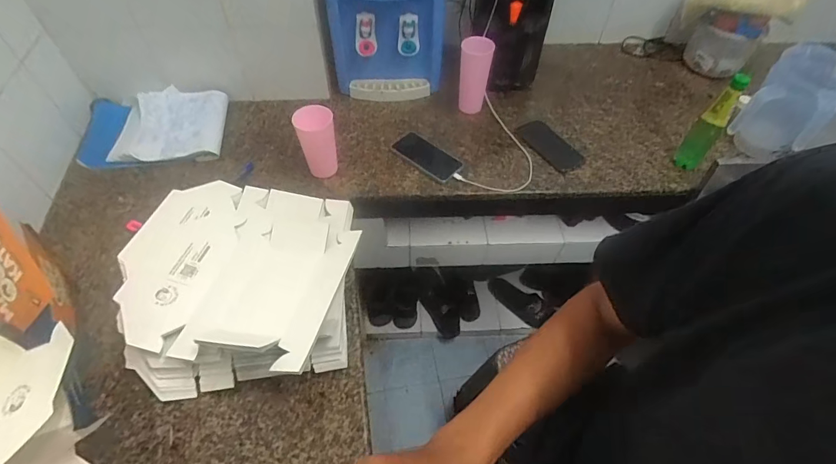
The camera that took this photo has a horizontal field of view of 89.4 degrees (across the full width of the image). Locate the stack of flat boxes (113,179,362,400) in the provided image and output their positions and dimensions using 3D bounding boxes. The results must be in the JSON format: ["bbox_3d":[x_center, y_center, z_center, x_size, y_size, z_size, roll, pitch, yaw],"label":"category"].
[{"bbox_3d":[-0.298,0.071,0.731,0.361,0.104,0.371,3,53,0],"label":"stack of flat boxes"}]

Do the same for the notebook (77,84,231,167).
[{"bbox_3d":[-0.635,-0.258,1.017,0.323,0.035,0.246,-6,53,-7],"label":"notebook"}]

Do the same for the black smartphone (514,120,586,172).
[{"bbox_3d":[0.310,-0.205,0.994,0.087,0.013,0.180,-29,59,-22],"label":"black smartphone"}]

